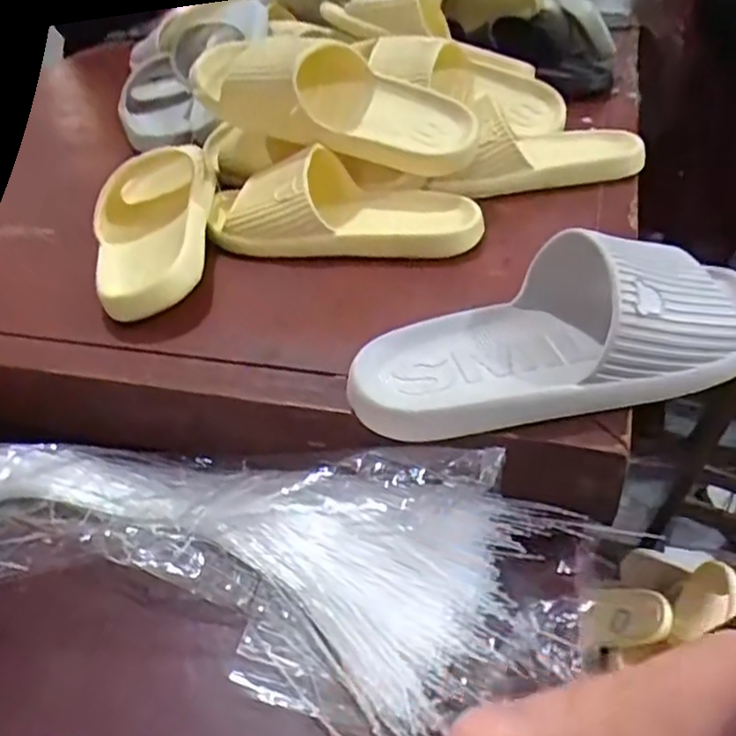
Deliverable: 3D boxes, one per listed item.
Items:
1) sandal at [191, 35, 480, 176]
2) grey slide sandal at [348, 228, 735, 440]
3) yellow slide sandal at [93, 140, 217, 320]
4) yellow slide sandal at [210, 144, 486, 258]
[{"bbox_3d":[-0.026,-0.242,0.630,0.247,0.079,0.107,15,37,-2],"label":"sandal"},{"bbox_3d":[0.119,-0.033,0.424,0.269,0.063,0.109,-10,36,-6],"label":"grey slide sandal"},{"bbox_3d":[-0.185,-0.134,0.605,0.102,0.073,0.270,-12,36,-8],"label":"yellow slide sandal"},{"bbox_3d":[-0.029,-0.140,0.593,0.243,0.064,0.092,0,36,8],"label":"yellow slide sandal"}]

